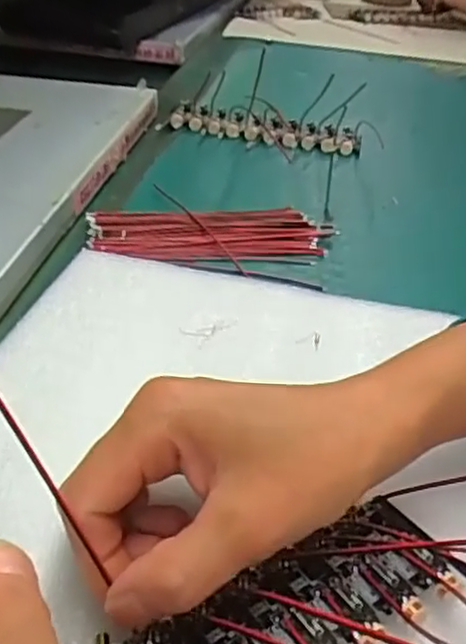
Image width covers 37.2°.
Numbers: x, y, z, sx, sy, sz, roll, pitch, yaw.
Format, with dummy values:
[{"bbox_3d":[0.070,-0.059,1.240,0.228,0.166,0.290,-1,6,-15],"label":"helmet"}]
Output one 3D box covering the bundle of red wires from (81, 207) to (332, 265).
[{"bbox_3d":[-0.013,-0.054,0.425,0.146,0.011,0.057,-1,36,-9],"label":"bundle of red wires"}]

